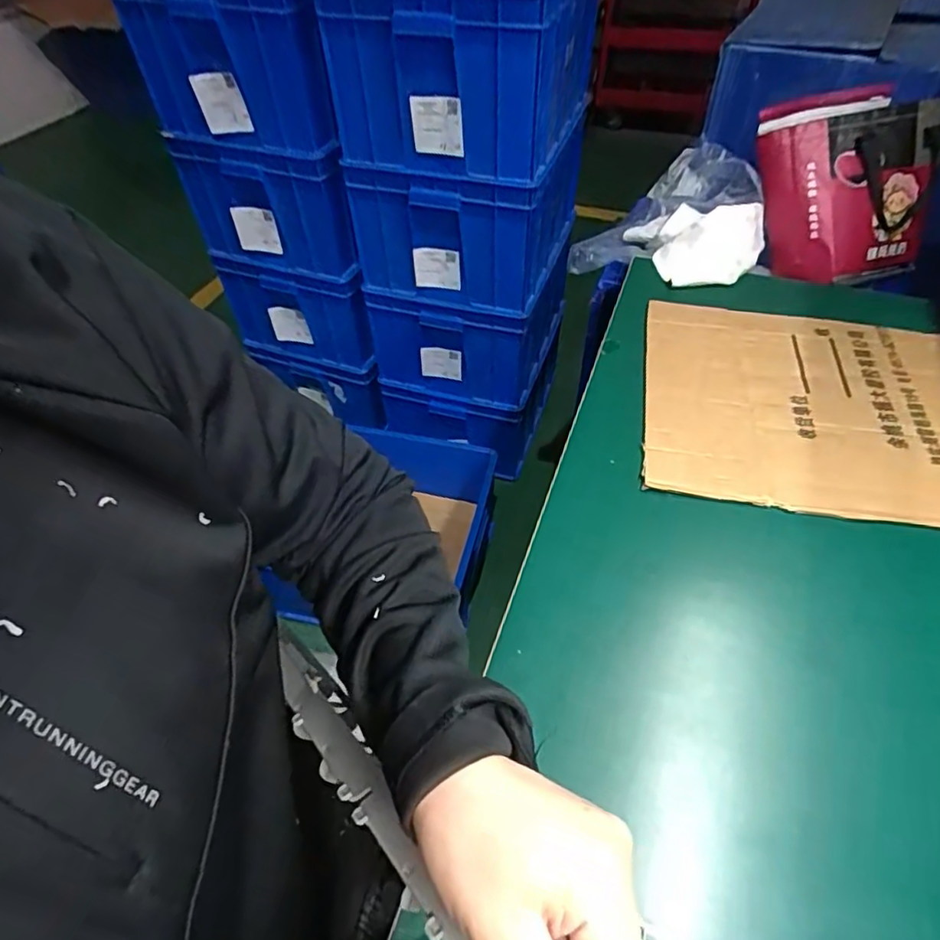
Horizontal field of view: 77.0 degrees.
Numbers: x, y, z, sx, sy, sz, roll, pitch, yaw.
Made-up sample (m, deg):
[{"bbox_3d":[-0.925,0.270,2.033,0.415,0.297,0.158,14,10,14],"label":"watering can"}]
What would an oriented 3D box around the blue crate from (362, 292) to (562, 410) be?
[{"bbox_3d":[0.031,-0.458,1.634,0.447,0.279,0.493,13,49,15],"label":"blue crate"}]

